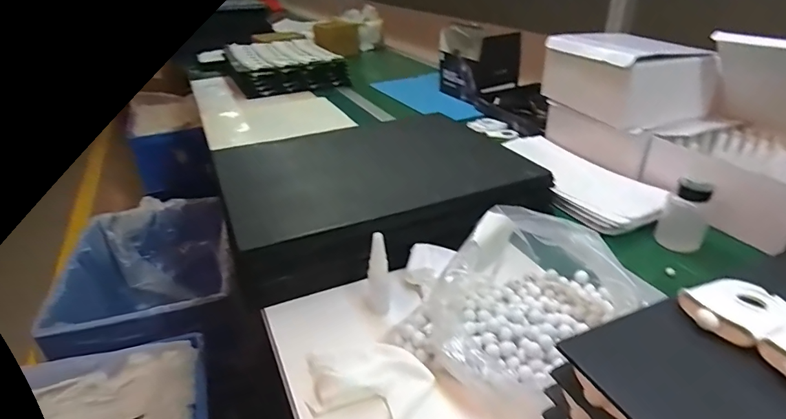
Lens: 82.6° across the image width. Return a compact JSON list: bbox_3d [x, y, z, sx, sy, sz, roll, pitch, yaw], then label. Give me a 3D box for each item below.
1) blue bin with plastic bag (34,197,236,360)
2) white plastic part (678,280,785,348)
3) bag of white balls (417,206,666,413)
[{"bbox_3d":[-0.606,0.191,1.149,0.357,0.216,0.524,-11,31,-16],"label":"blue bin with plastic bag"},{"bbox_3d":[0.282,0.078,0.363,0.090,0.013,0.058,-15,32,-23],"label":"white plastic part"},{"bbox_3d":[0.166,0.089,0.521,0.261,0.115,0.159,-18,34,-27],"label":"bag of white balls"}]

